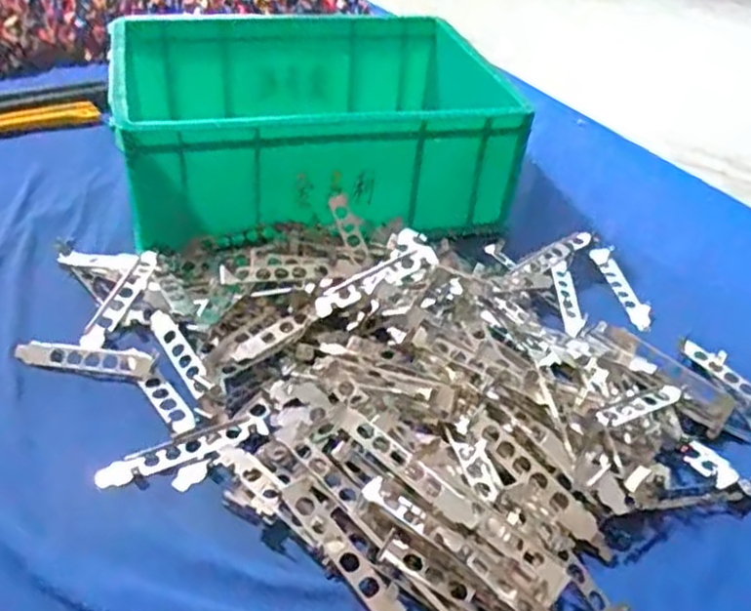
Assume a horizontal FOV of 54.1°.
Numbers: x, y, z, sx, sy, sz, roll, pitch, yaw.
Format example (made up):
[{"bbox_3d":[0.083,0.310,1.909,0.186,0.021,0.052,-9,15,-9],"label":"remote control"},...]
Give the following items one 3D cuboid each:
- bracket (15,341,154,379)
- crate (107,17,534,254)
[{"bbox_3d":[-0.238,0.043,0.603,0.113,0.009,0.026,6,37,1],"label":"bracket"},{"bbox_3d":[-0.075,-0.209,0.828,0.400,0.134,0.313,-8,39,-17],"label":"crate"}]

